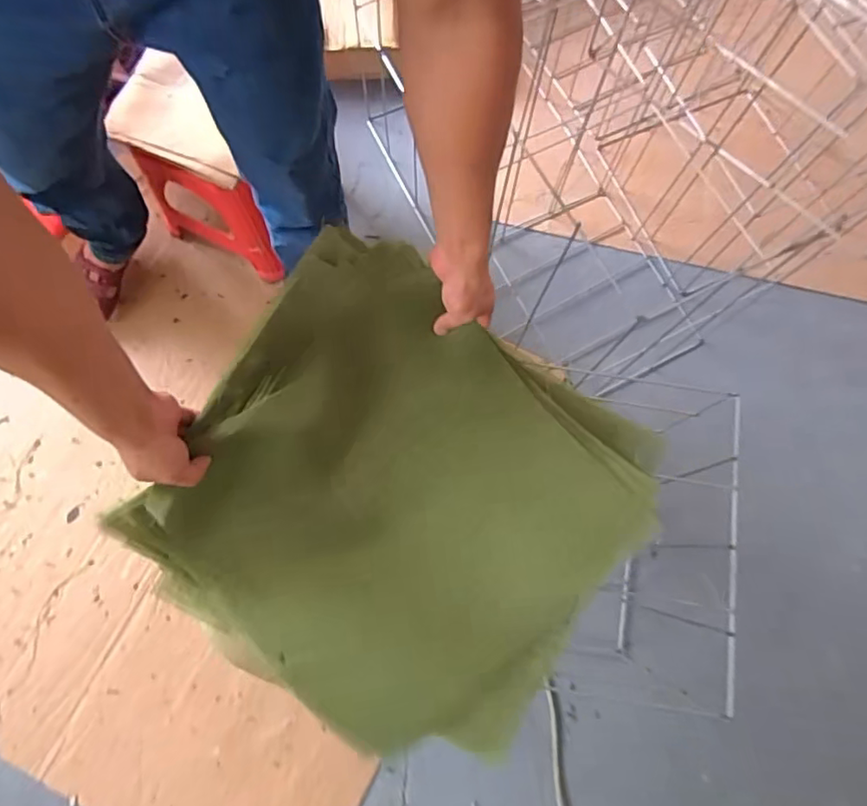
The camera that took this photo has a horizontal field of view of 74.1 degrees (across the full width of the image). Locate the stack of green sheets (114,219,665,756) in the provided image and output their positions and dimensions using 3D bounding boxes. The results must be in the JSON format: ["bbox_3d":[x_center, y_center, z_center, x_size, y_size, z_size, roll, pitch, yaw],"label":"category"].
[{"bbox_3d":[-0.036,0.111,0.644,0.473,0.106,0.465,32,78,7],"label":"stack of green sheets"}]

